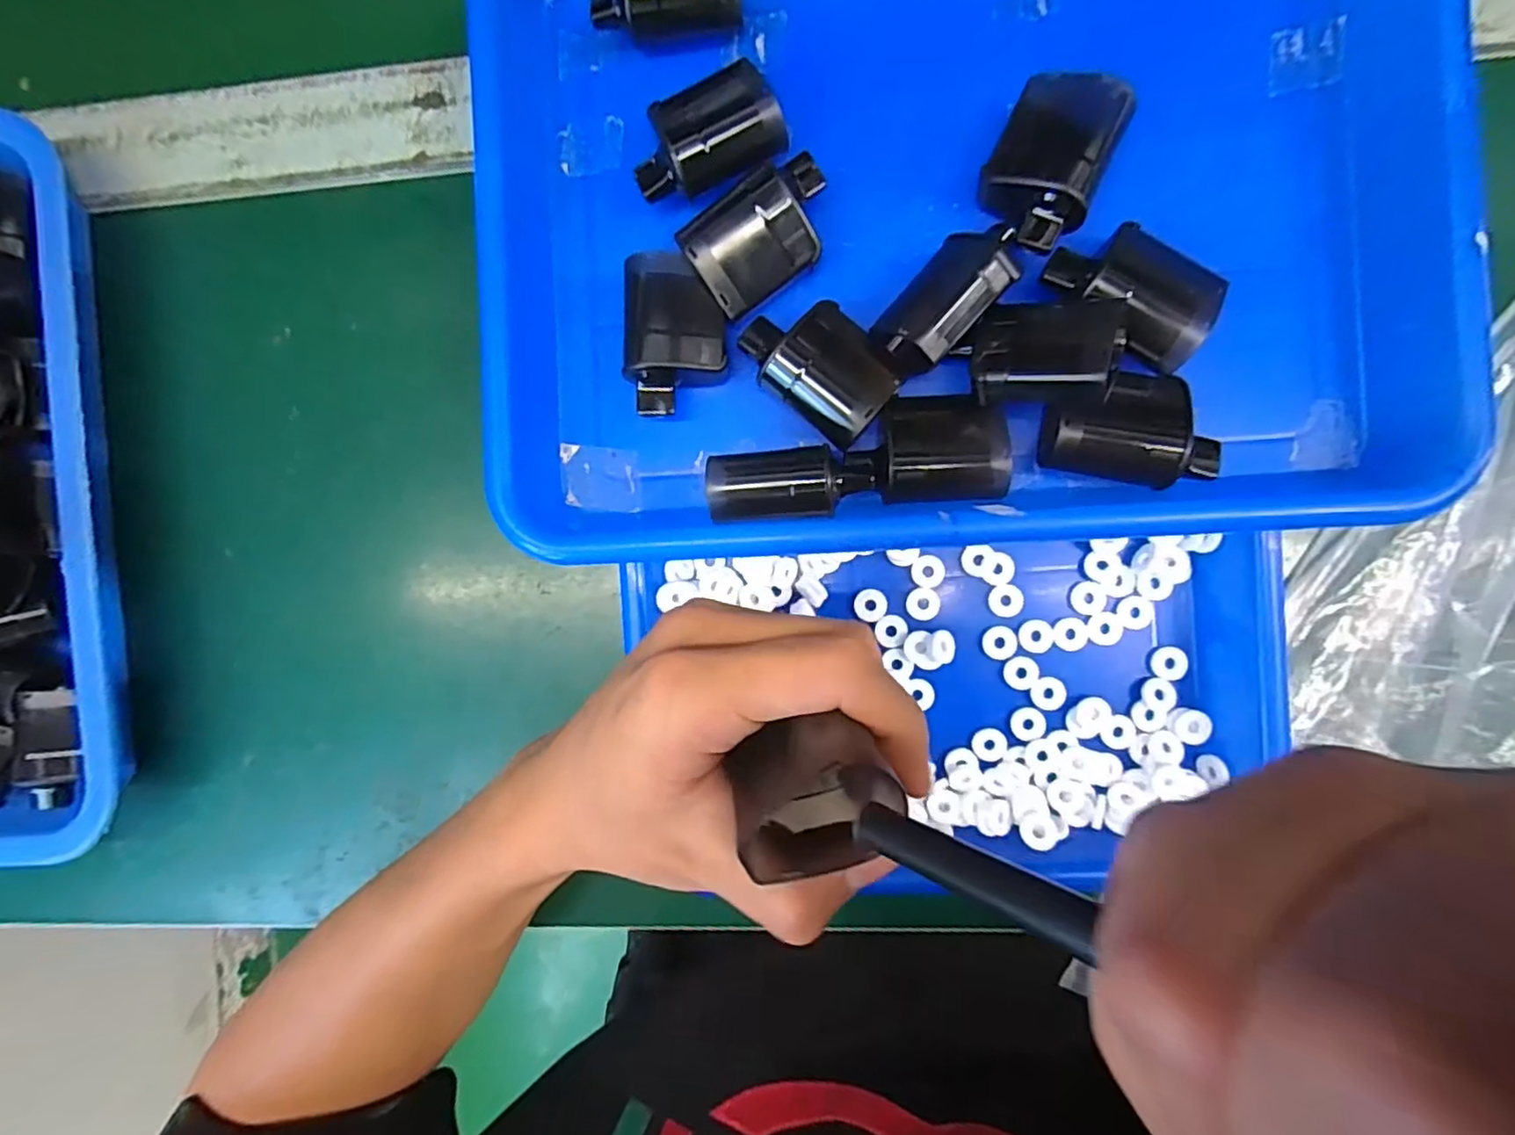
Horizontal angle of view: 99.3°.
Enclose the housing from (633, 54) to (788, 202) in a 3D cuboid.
[{"bbox_3d":[-0.019,-0.153,0.235,0.054,0.031,0.036,-29,87,6],"label":"housing"}]

